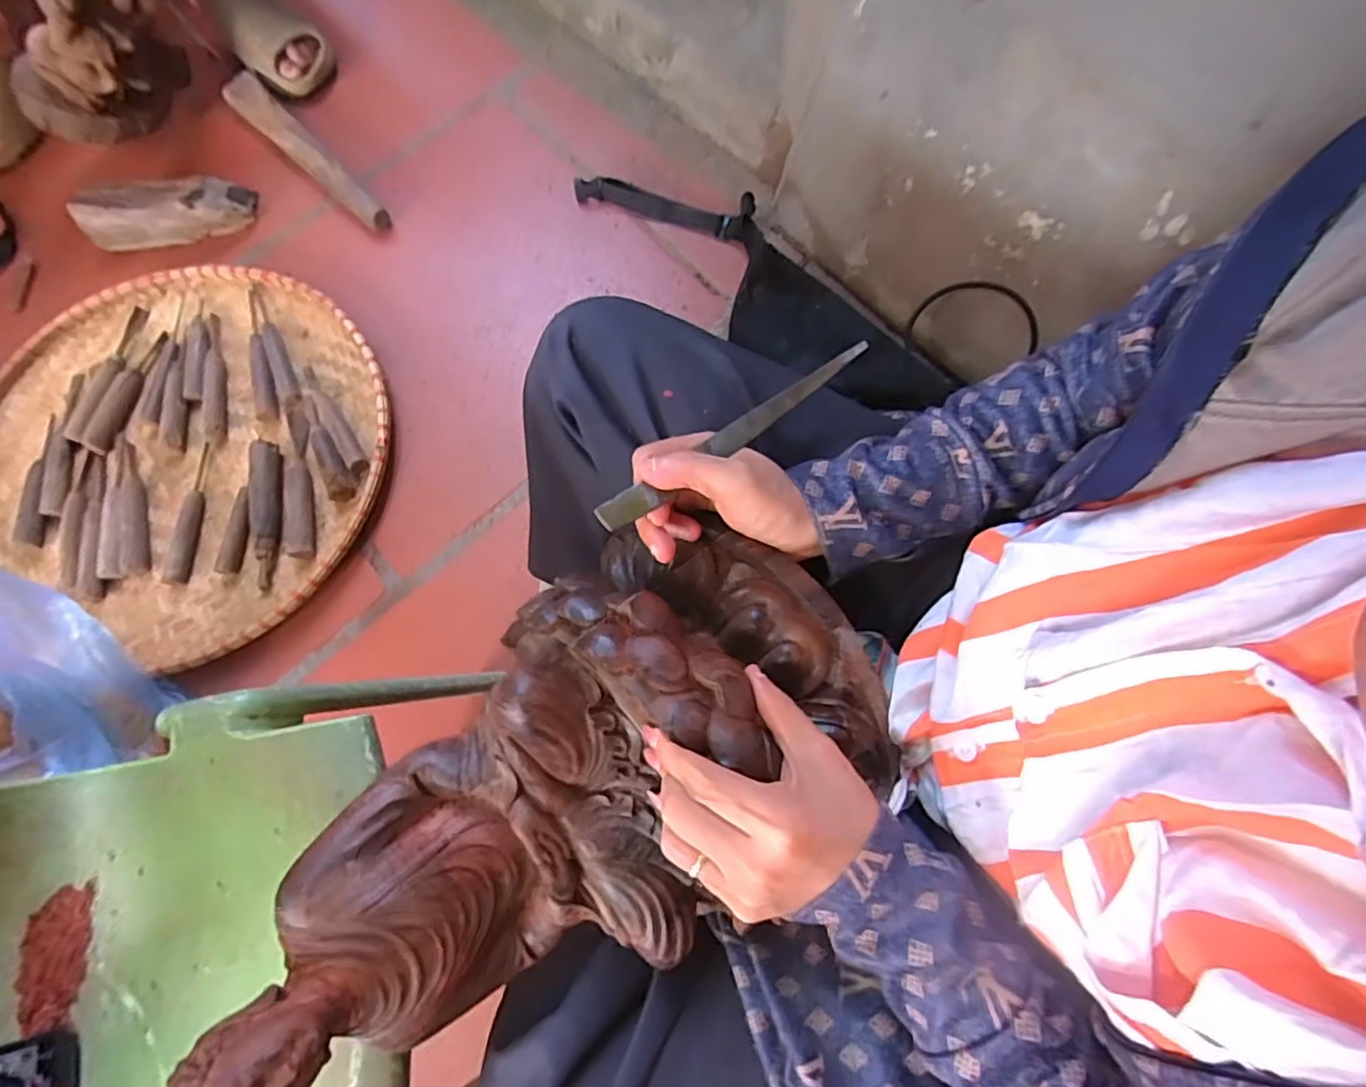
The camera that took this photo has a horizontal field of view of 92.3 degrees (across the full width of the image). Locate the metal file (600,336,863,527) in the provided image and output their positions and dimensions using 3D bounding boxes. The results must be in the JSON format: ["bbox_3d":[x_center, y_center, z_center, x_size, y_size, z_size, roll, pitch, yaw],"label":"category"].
[{"bbox_3d":[0.033,-0.064,0.372,0.187,0.007,0.016,-35,77,-14],"label":"metal file"}]

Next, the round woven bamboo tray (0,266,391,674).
[{"bbox_3d":[-0.578,-0.122,0.766,0.486,0.029,0.433,26,76,7],"label":"round woven bamboo tray"}]

